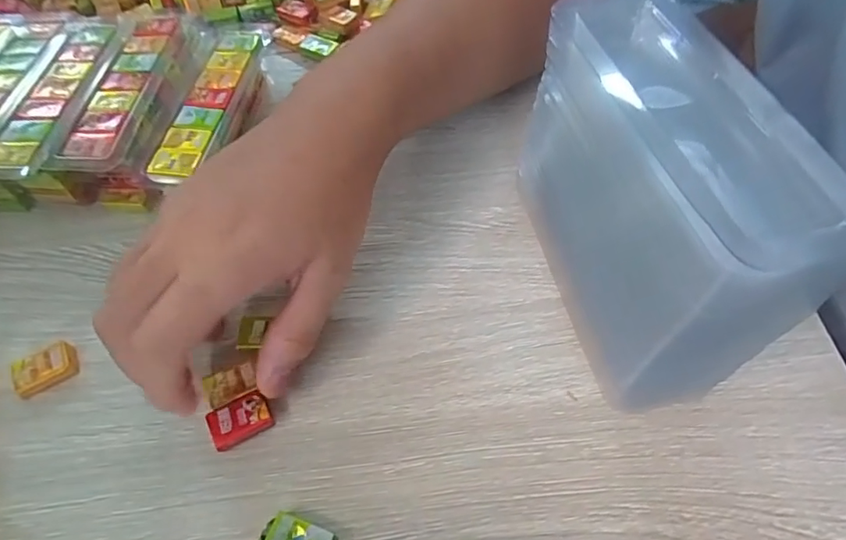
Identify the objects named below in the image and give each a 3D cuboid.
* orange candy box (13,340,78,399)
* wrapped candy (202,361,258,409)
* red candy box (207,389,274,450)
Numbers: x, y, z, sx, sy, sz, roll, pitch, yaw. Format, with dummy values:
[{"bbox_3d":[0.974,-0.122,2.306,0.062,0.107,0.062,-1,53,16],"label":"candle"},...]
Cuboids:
[{"bbox_3d":[-0.181,0.047,0.246,0.026,0.009,0.018,-27,60,-13],"label":"orange candy box"},{"bbox_3d":[-0.088,0.051,0.232,0.023,0.004,0.015,-21,58,-11],"label":"wrapped candy"},{"bbox_3d":[-0.081,0.067,0.227,0.026,0.010,0.018,-25,60,-12],"label":"red candy box"}]

